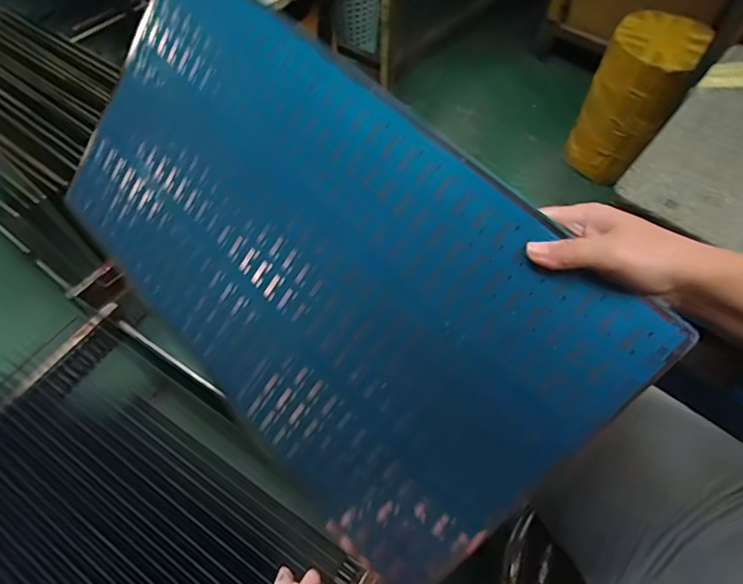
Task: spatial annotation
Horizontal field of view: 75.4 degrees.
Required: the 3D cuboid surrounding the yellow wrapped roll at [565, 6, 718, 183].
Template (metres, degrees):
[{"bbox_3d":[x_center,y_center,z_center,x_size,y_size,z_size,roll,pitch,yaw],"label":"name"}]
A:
[{"bbox_3d":[0.644,-0.473,1.204,0.190,0.365,0.205,-1,58,1],"label":"yellow wrapped roll"}]

